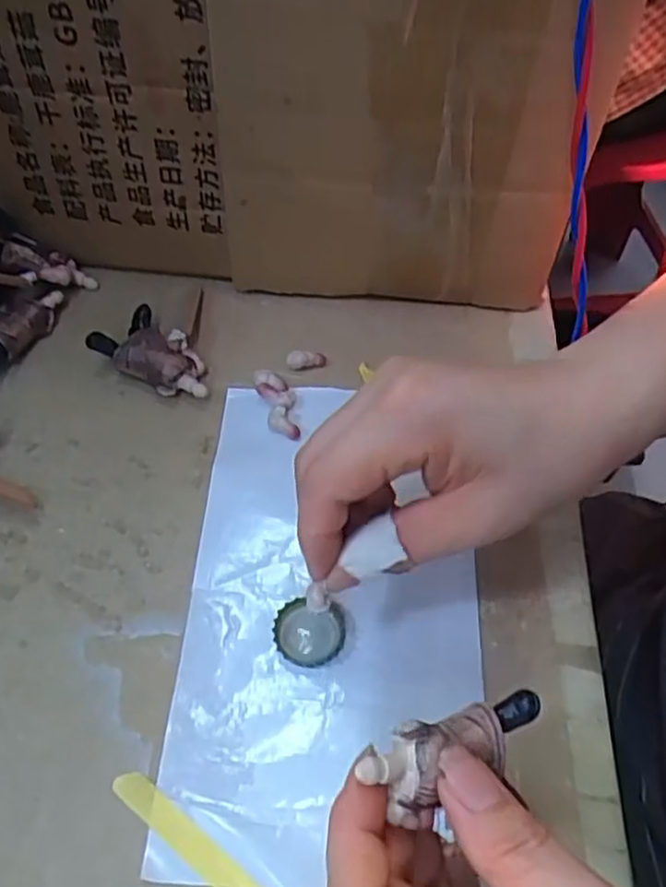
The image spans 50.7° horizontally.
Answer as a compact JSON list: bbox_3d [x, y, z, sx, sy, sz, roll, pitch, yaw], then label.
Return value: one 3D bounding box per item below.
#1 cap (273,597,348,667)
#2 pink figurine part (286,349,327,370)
[{"bbox_3d":[-0.010,0.076,0.283,0.028,0.006,0.025,13,53,6],"label":"cap"},{"bbox_3d":[-0.014,-0.044,0.369,0.020,0.007,0.008,4,53,-1],"label":"pink figurine part"}]

